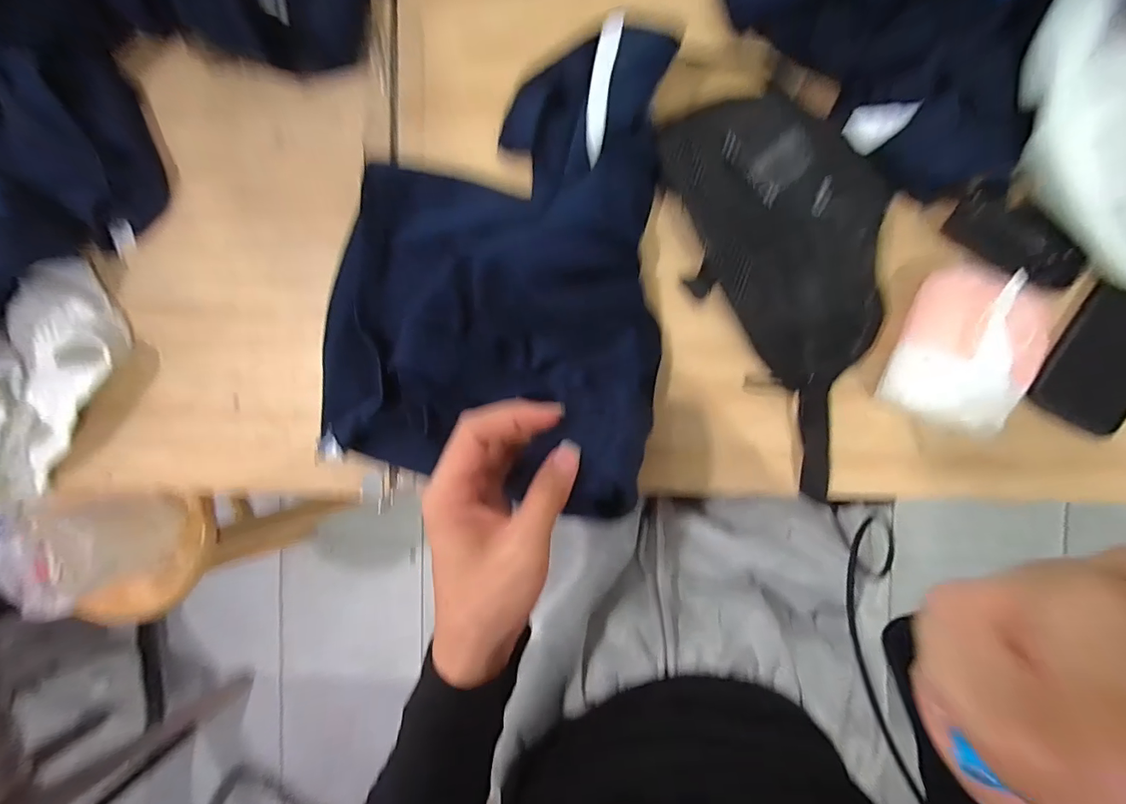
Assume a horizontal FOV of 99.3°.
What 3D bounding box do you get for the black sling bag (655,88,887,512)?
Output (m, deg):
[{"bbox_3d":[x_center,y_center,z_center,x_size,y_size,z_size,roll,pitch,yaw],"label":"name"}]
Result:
[{"bbox_3d":[0.202,-0.095,0.403,0.151,0.065,0.343,-23,90,6],"label":"black sling bag"}]

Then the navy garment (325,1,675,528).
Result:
[{"bbox_3d":[-0.073,-0.121,0.414,0.296,0.081,0.369,3,92,5],"label":"navy garment"}]

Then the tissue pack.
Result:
[{"bbox_3d":[0.336,-0.044,0.399,0.103,0.052,0.132,20,94,4],"label":"tissue pack"}]

